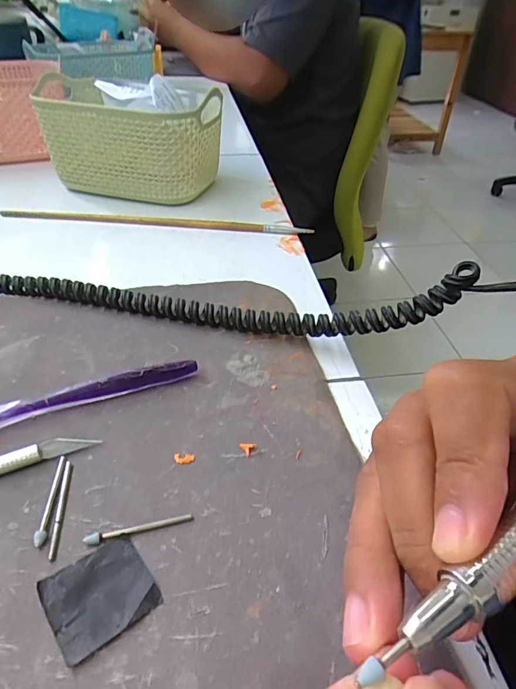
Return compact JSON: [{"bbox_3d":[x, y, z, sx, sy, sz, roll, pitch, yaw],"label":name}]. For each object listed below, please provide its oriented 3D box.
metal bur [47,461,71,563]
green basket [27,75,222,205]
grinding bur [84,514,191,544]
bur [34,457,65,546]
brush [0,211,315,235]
[{"bbox_3d":[-0.082,0.067,0.188,0.004,0.004,0.044,-5,40,-8],"label":"metal bur"},{"bbox_3d":[-0.129,-0.204,0.452,0.183,0.085,0.118,13,41,12],"label":"green basket"},{"bbox_3d":[-0.048,0.074,0.181,0.042,0.004,0.004,-10,41,-14],"label":"grinding bur"},{"bbox_3d":[-0.087,0.065,0.190,0.004,0.004,0.041,-2,40,-5],"label":"bur"},{"bbox_3d":[-0.091,-0.108,0.399,0.274,0.008,0.012,4,40,1],"label":"brush"}]

